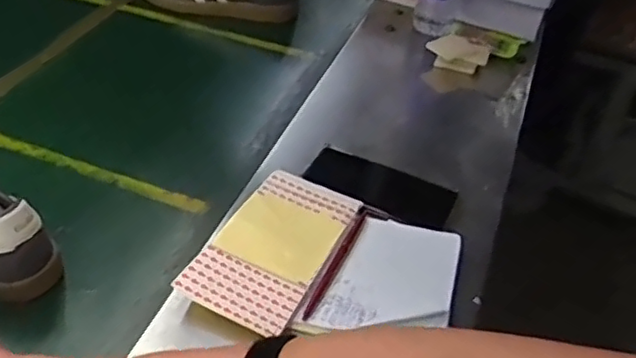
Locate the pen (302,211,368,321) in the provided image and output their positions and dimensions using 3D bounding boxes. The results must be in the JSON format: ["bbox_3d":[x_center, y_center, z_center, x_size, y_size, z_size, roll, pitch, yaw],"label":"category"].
[{"bbox_3d":[0.017,0.076,0.630,0.009,0.007,0.143,19,44,15],"label":"pen"}]

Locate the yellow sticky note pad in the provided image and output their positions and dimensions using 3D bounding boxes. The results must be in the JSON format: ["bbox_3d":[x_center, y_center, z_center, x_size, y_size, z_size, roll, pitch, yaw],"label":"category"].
[{"bbox_3d":[-0.034,0.049,0.642,0.100,0.009,0.094,20,44,16],"label":"yellow sticky note pad"}]

